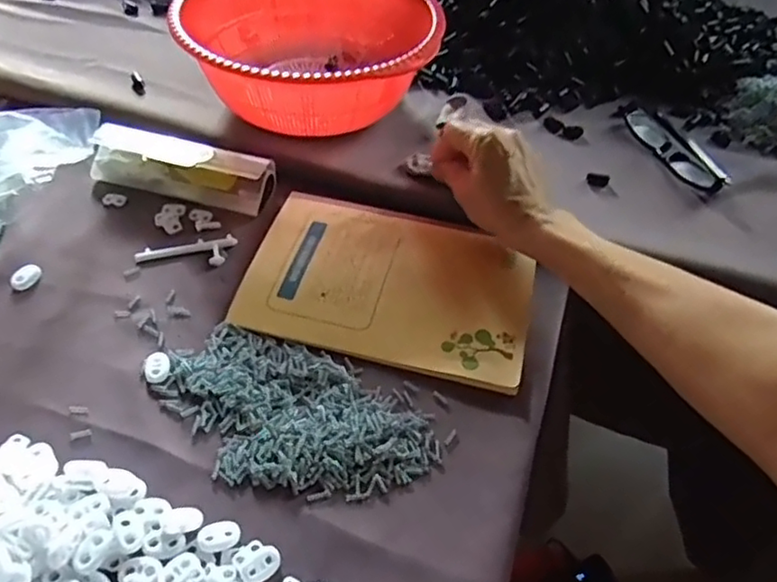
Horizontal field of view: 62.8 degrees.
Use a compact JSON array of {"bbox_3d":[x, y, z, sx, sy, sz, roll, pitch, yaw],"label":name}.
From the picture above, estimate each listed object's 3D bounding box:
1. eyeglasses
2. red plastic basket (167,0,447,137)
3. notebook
[{"bbox_3d":[0.259,-0.139,0.588,0.031,0.022,0.140,-13,51,-14],"label":"eyeglasses"},{"bbox_3d":[-0.068,-0.216,0.592,0.217,0.094,0.219,7,49,2],"label":"red plastic basket"},{"bbox_3d":[0.001,-0.009,0.471,0.205,0.010,0.138,14,50,8],"label":"notebook"}]

